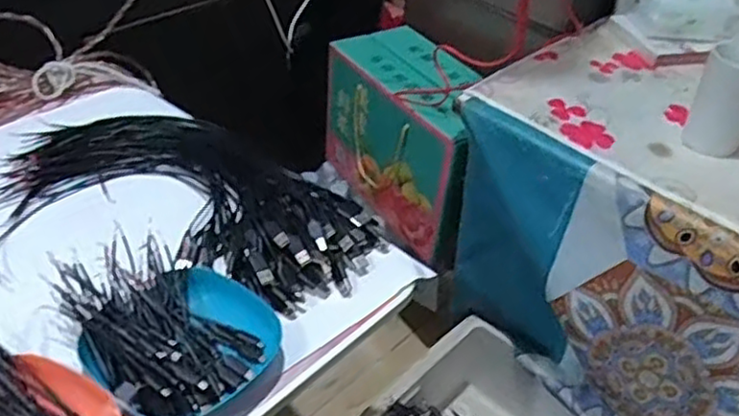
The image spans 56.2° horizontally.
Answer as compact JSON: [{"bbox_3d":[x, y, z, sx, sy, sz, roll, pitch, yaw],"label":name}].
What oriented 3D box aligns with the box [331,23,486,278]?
[{"bbox_3d":[0.079,-0.110,1.150,0.152,0.240,0.342,-19,46,-28],"label":"box"}]

